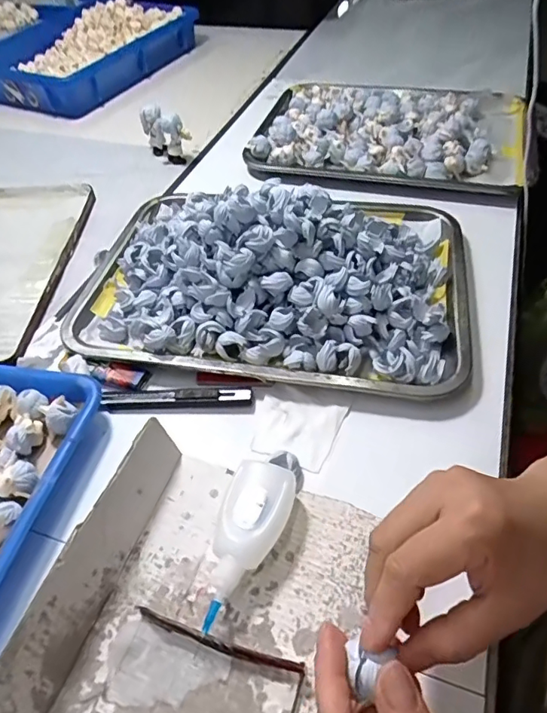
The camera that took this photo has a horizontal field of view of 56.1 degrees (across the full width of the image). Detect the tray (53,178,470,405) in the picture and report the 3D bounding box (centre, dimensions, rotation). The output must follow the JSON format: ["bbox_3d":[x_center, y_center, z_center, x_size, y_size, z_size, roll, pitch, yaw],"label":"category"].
[{"bbox_3d":[-0.001,-0.091,0.470,0.345,0.083,0.242,6,49,7],"label":"tray"}]

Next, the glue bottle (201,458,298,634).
[{"bbox_3d":[-0.016,0.115,0.318,0.041,0.028,0.099,12,50,12],"label":"glue bottle"}]

